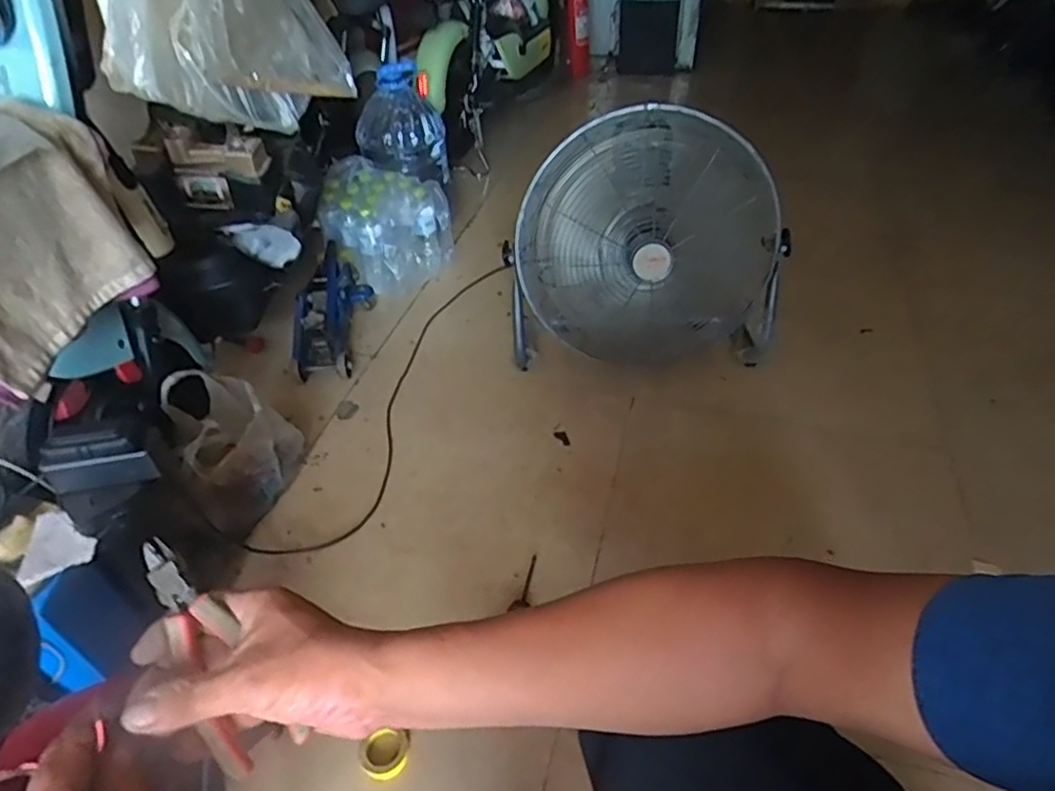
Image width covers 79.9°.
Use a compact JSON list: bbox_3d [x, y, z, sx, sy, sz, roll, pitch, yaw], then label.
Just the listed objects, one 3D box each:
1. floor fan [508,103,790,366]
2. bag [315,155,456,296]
[{"bbox_3d":[0.238,-0.291,1.277,0.538,0.492,0.195,5,44,8],"label":"floor fan"},{"bbox_3d":[-0.385,-0.443,1.677,0.264,0.259,0.278,-35,52,-30],"label":"bag"}]

